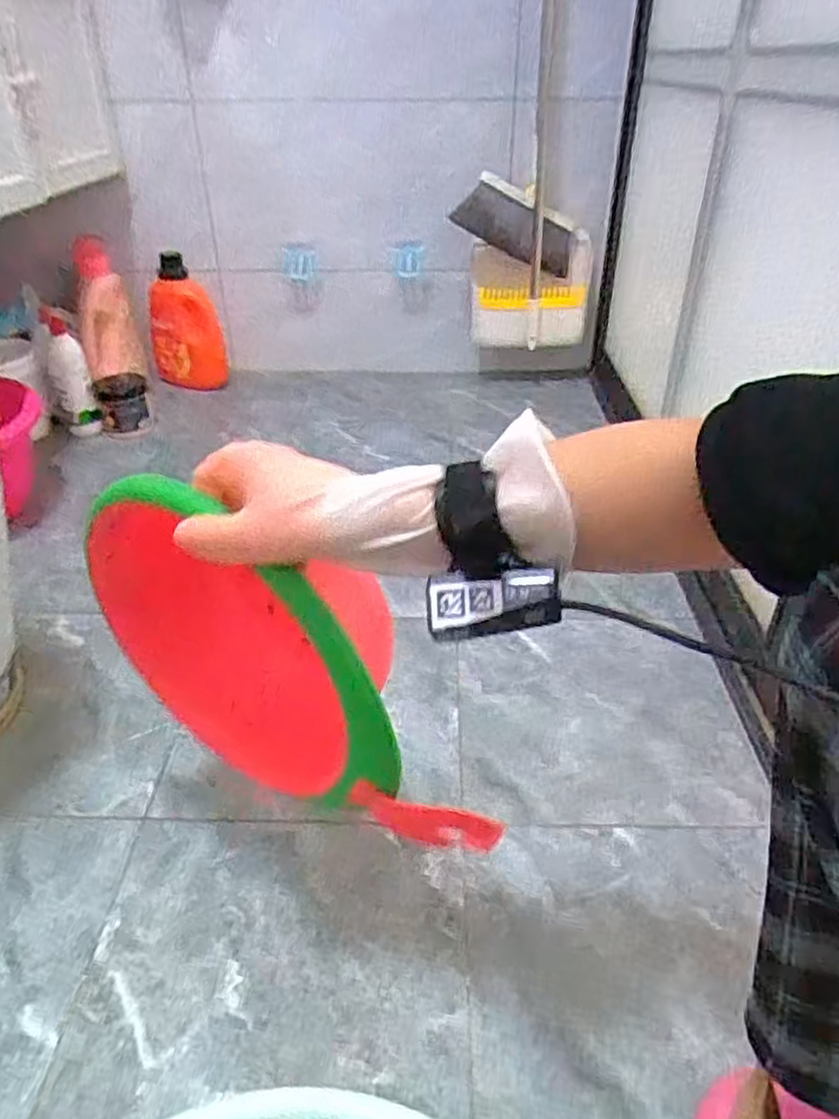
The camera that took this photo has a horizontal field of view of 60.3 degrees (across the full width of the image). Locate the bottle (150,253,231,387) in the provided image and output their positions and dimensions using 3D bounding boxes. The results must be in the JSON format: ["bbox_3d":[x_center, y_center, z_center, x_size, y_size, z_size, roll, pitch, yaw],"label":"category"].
[{"bbox_3d":[-0.485,-0.482,1.494,0.146,0.240,0.110,-12,41,-14],"label":"bottle"}]

